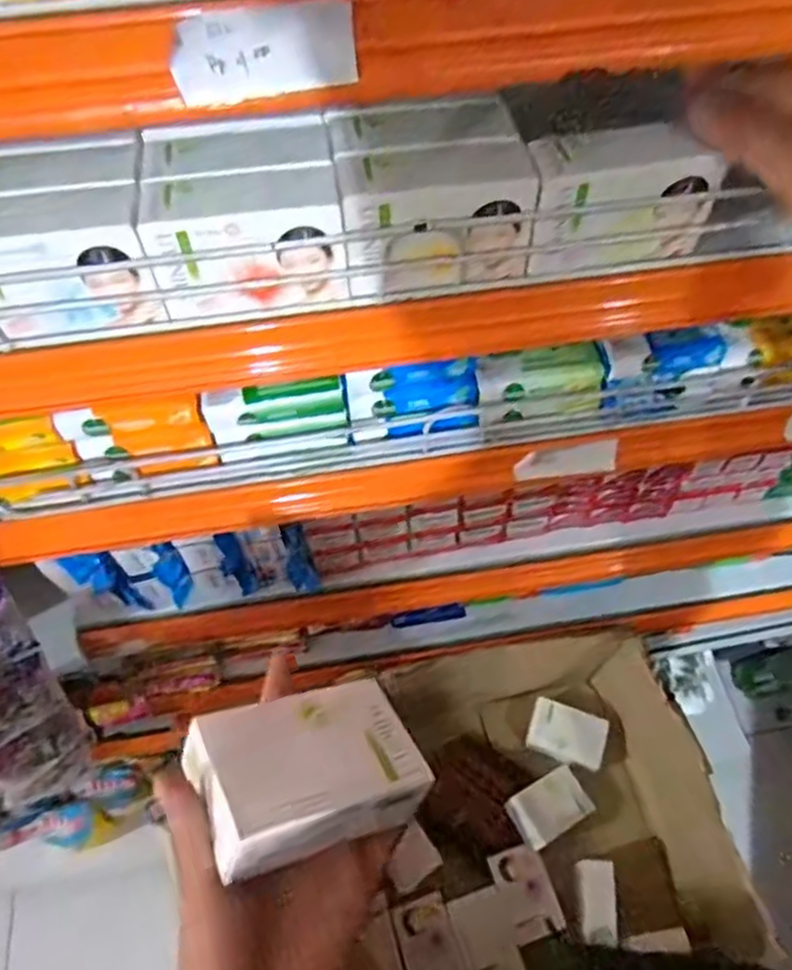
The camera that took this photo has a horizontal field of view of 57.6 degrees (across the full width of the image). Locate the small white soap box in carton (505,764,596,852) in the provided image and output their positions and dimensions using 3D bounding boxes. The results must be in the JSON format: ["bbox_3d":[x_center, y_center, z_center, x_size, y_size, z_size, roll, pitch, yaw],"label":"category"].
[{"bbox_3d":[0.185,0.387,0.867,0.096,0.029,0.062,-27,62,-15],"label":"small white soap box in carton"}]

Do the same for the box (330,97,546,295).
[{"bbox_3d":[0.017,-0.149,0.369,0.092,0.059,0.070,-9,59,-5],"label":"box"}]

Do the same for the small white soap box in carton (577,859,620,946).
[{"bbox_3d":[0.226,0.466,0.805,0.036,0.033,0.081,-1,58,0],"label":"small white soap box in carton"}]

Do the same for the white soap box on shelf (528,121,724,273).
[{"bbox_3d":[0.113,-0.144,0.362,0.090,0.061,0.030,-2,58,-1],"label":"white soap box on shelf"}]

